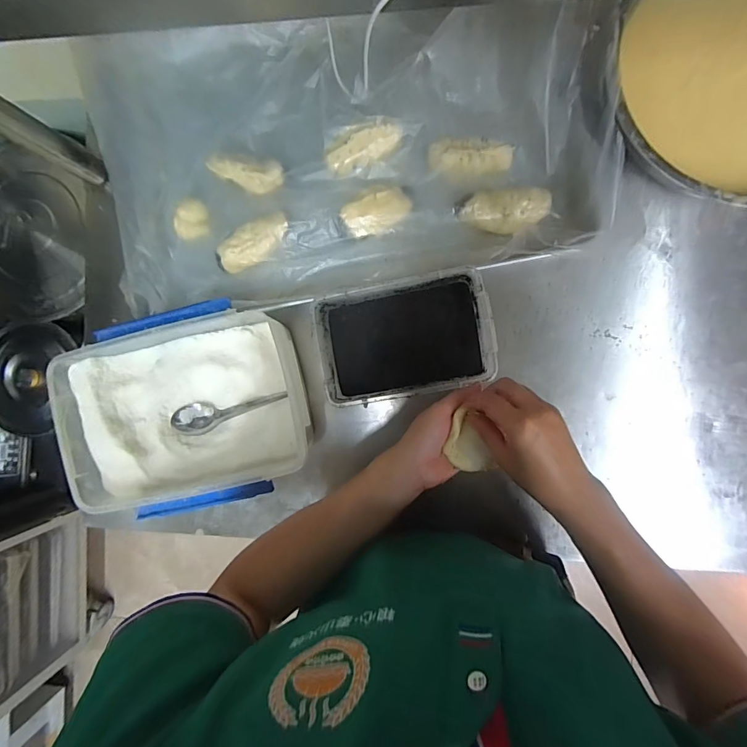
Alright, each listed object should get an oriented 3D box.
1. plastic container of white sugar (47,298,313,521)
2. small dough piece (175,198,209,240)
[{"bbox_3d":[-0.240,0.046,0.535,0.312,0.087,0.239,-13,90,6],"label":"plastic container of white sugar"},{"bbox_3d":[-0.250,-0.212,0.570,0.043,0.013,0.052,-9,90,6],"label":"small dough piece"}]

